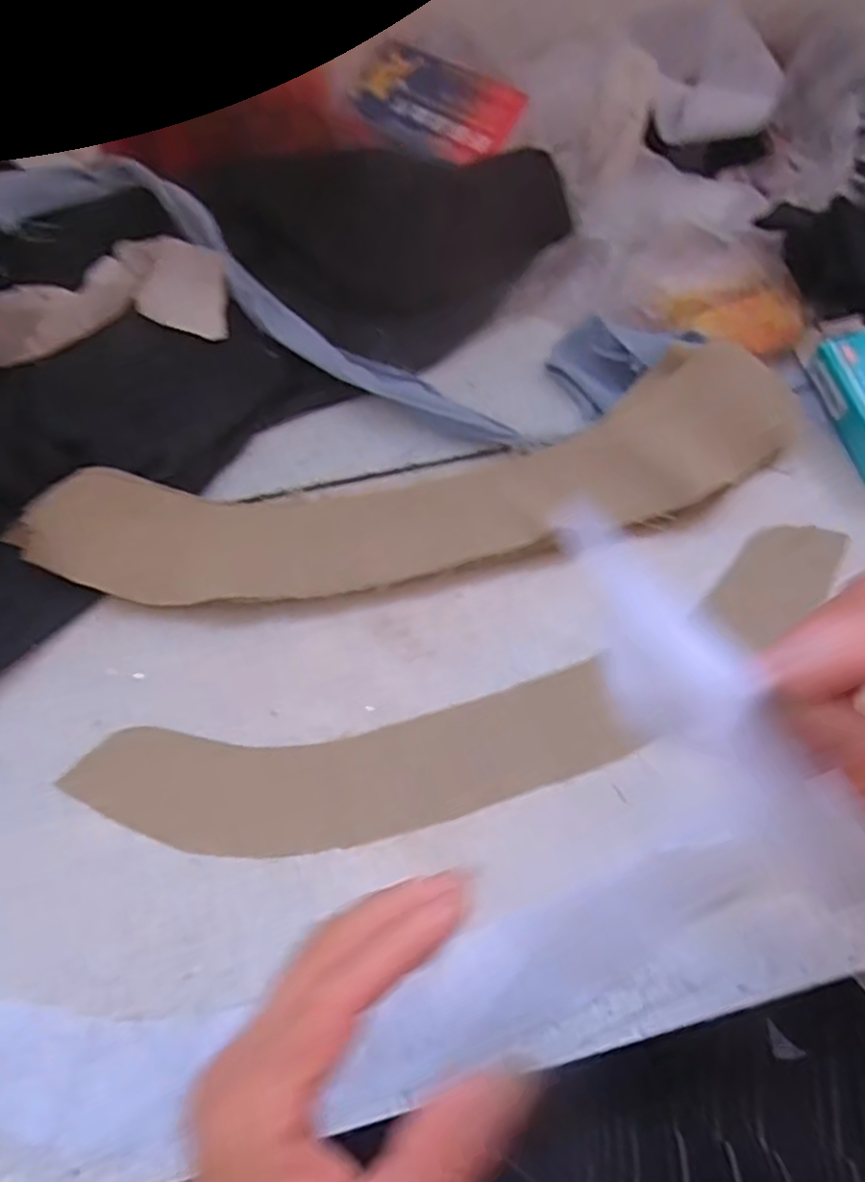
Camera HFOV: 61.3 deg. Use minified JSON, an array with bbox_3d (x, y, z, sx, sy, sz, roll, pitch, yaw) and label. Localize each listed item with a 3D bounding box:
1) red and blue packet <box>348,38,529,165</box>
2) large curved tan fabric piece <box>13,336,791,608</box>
[{"bbox_3d":[0.003,-0.367,0.545,0.126,0.008,0.089,27,67,12],"label":"red and blue packet"},{"bbox_3d":[0.001,-0.062,0.450,0.466,0.016,0.103,-13,79,-6],"label":"large curved tan fabric piece"}]

